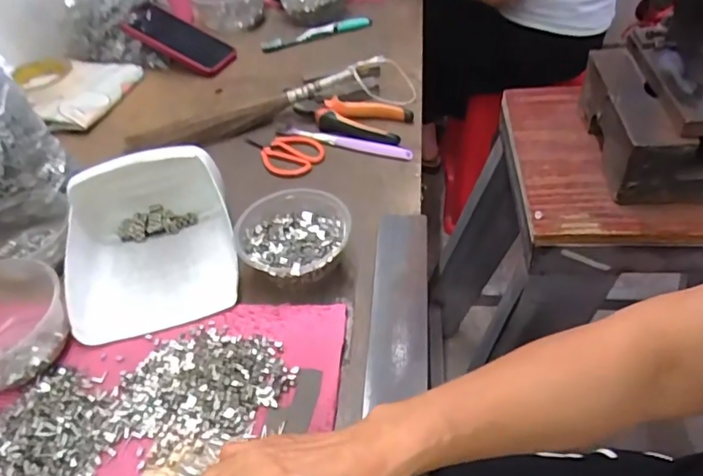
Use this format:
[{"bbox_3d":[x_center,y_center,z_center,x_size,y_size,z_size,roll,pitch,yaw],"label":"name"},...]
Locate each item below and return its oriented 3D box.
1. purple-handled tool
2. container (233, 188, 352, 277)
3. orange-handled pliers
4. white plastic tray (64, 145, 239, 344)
[{"bbox_3d":[-0.004,-0.117,0.665,0.162,0.009,0.012,14,49,21],"label":"purple-handled tool"},{"bbox_3d":[-0.053,0.003,0.520,0.107,0.050,0.104,-14,45,-6],"label":"container"},{"bbox_3d":[-0.001,-0.155,0.690,0.149,0.017,0.080,14,49,21],"label":"orange-handled pliers"},{"bbox_3d":[-0.194,-0.002,0.511,0.158,0.079,0.164,-17,45,-9],"label":"white plastic tray"}]

